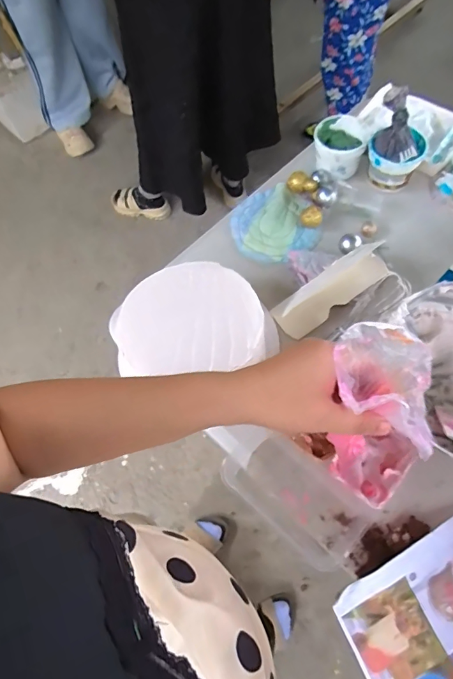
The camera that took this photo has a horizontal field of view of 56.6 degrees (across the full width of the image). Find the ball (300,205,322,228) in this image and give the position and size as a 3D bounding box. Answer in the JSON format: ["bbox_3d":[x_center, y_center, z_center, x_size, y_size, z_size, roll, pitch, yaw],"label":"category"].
[{"bbox_3d":[0.146,-0.209,0.723,0.036,0.032,0.035,-1,59,2],"label":"ball"}]

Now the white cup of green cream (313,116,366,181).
[{"bbox_3d":[0.204,-0.349,0.765,0.087,0.066,0.098,11,60,9],"label":"white cup of green cream"}]

